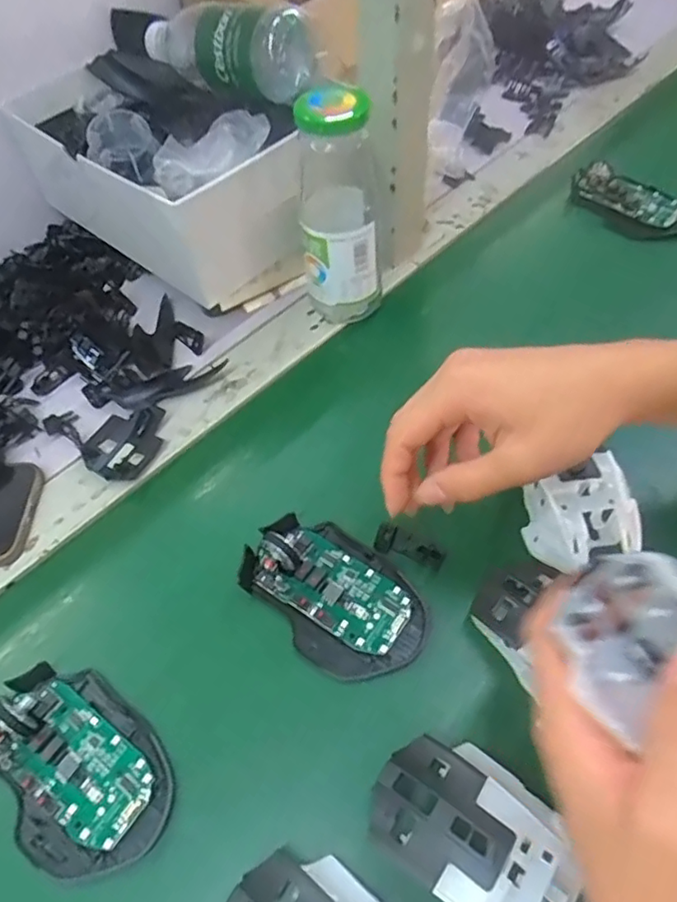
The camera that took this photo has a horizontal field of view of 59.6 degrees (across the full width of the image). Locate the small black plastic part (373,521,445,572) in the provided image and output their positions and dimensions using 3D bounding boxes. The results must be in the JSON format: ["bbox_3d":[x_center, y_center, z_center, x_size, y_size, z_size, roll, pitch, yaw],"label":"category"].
[{"bbox_3d":[0.043,0.060,0.364,0.043,0.009,0.017,28,63,18],"label":"small black plastic part"}]

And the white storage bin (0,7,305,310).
[{"bbox_3d":[-0.141,-0.226,0.484,0.139,0.126,0.246,-39,64,-20],"label":"white storage bin"}]

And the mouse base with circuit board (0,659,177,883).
[{"bbox_3d":[-0.138,0.159,0.300,0.111,0.025,0.073,35,65,21],"label":"mouse base with circuit board"}]

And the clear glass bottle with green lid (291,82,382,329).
[{"bbox_3d":[0.001,-0.175,0.437,0.058,0.166,0.066,-3,58,0],"label":"clear glass bottle with green lid"}]

